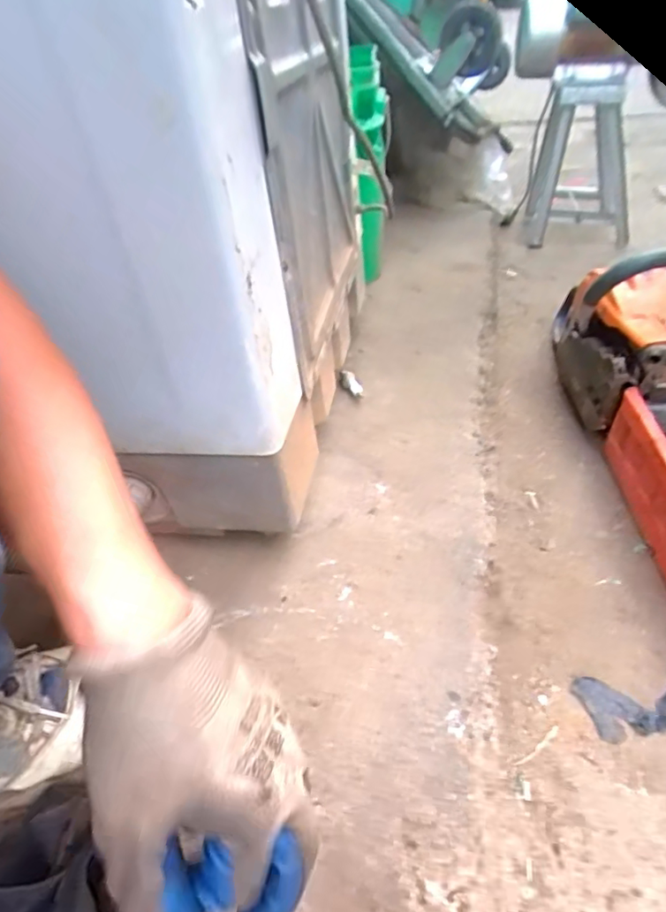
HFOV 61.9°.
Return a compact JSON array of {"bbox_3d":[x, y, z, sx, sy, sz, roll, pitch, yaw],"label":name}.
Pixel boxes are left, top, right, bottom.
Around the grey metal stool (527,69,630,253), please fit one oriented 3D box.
[{"bbox_3d":[0.586,-0.681,1.280,0.212,0.369,0.301,2,41,16],"label":"grey metal stool"}]

